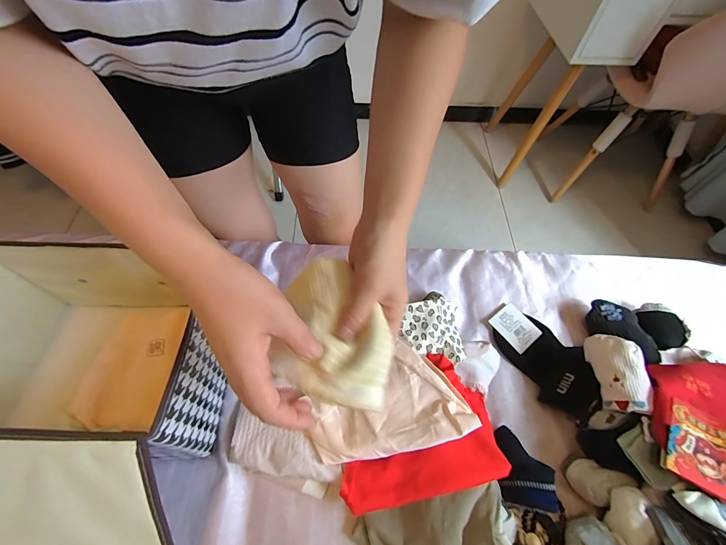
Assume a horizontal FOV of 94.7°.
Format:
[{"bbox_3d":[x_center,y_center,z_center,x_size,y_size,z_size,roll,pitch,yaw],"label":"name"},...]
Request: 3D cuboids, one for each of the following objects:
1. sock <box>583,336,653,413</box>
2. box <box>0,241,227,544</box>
[{"bbox_3d":[0.302,0.116,0.394,0.045,0.034,0.090,-2,60,-3],"label":"sock"},{"bbox_3d":[-0.301,0.162,0.337,0.264,0.164,0.349,3,60,0],"label":"box"}]

